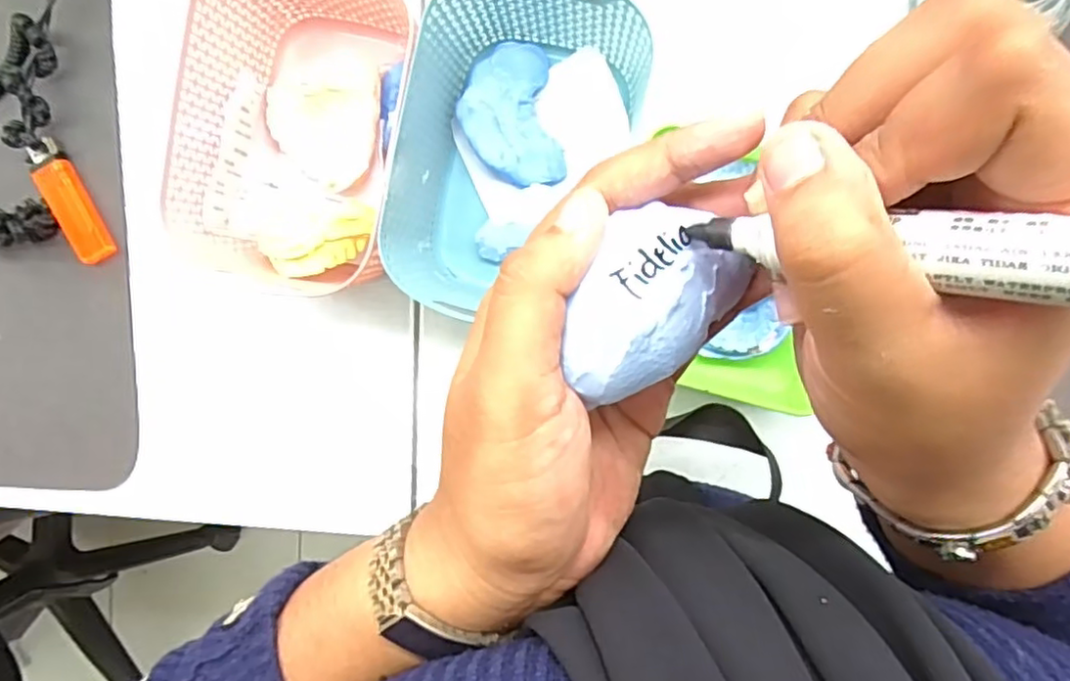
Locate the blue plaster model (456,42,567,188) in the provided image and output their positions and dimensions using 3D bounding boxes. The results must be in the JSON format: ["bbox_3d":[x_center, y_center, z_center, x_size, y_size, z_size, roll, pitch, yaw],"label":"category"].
[{"bbox_3d":[-0.015,-0.130,0.377,0.053,0.023,0.082,-11,95,6],"label":"blue plaster model"}]

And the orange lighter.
[{"bbox_3d":[-0.299,-0.087,0.414,0.020,0.016,0.077,-25,93,7],"label":"orange lighter"}]

